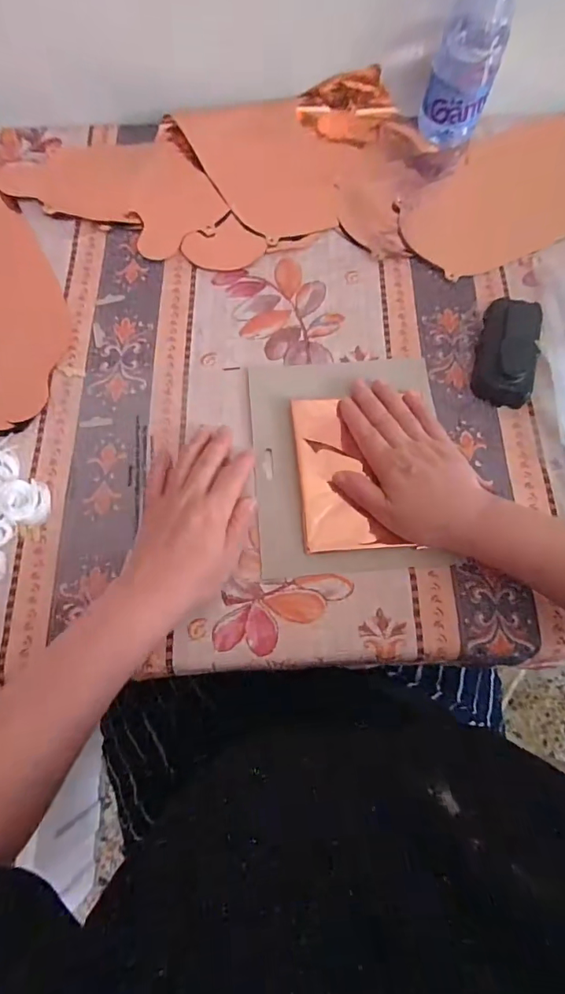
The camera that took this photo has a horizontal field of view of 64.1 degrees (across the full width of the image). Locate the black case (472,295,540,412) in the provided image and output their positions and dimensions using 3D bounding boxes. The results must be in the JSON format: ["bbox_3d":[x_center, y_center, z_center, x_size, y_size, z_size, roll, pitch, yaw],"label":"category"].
[{"bbox_3d":[0.205,-0.133,0.410,0.049,0.018,0.106,14,71,4],"label":"black case"}]

